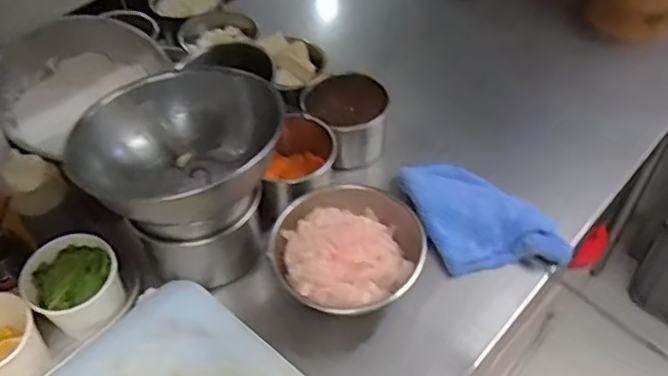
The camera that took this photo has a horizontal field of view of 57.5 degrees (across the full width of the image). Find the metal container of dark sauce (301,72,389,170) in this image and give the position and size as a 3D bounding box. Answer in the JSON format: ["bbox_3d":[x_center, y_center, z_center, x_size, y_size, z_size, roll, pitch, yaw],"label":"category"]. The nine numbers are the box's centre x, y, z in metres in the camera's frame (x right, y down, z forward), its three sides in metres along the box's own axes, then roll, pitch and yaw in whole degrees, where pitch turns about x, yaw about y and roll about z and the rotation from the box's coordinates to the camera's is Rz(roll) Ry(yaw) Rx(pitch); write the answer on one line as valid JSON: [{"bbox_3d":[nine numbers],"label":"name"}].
[{"bbox_3d":[0.021,-0.091,0.841,0.105,0.097,0.094,-16,49,-12],"label":"metal container of dark sauce"}]

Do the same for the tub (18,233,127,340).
[{"bbox_3d":[-0.284,0.110,0.674,0.094,0.068,0.098,-1,48,1],"label":"tub"}]

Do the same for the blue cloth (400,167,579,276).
[{"bbox_3d":[0.179,0.034,0.764,0.132,0.034,0.195,-22,51,-18],"label":"blue cloth"}]

